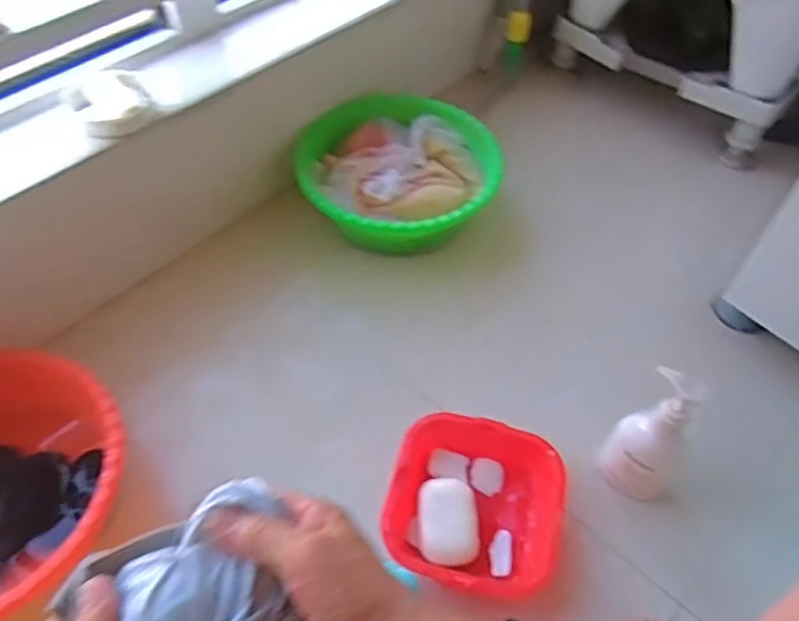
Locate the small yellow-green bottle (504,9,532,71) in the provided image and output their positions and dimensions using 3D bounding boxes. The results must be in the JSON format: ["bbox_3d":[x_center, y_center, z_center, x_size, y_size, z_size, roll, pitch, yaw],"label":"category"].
[{"bbox_3d":[0.223,-0.518,1.230,0.046,0.120,0.029,10,53,6],"label":"small yellow-green bottle"}]

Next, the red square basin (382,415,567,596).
[{"bbox_3d":[0.085,0.220,0.722,0.184,0.068,0.188,14,53,9],"label":"red square basin"}]

